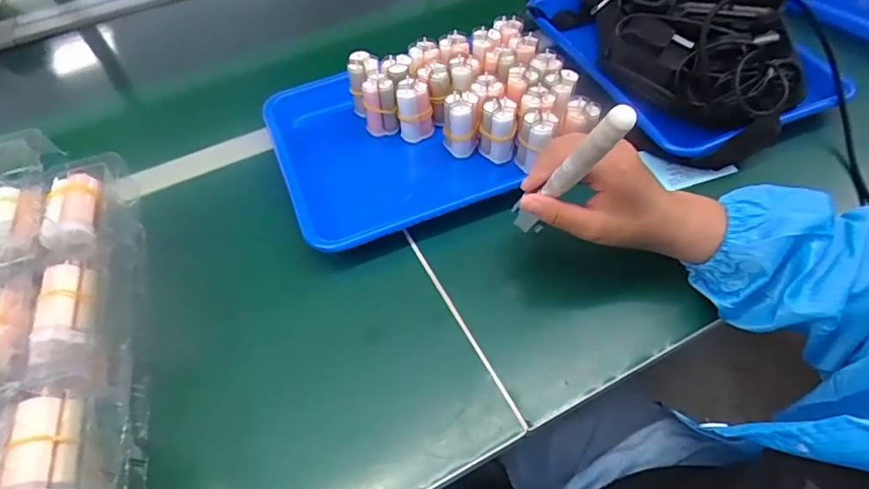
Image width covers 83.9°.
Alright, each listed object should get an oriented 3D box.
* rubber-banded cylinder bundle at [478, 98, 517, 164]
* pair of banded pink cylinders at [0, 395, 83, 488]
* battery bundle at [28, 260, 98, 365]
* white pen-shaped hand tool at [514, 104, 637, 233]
[{"bbox_3d":[0.064,-0.119,0.500,0.035,0.065,0.027,2,53,5],"label":"rubber-banded cylinder bundle"},{"bbox_3d":[-0.224,0.116,0.276,0.022,0.030,0.059,-19,54,-10],"label":"pair of banded pink cylinders"},{"bbox_3d":[-0.253,0.044,0.330,0.024,0.024,0.071,-10,53,-4],"label":"battery bundle"},{"bbox_3d":[0.095,-0.047,0.352,0.016,0.147,0.013,38,62,3],"label":"white pen-shaped hand tool"}]

